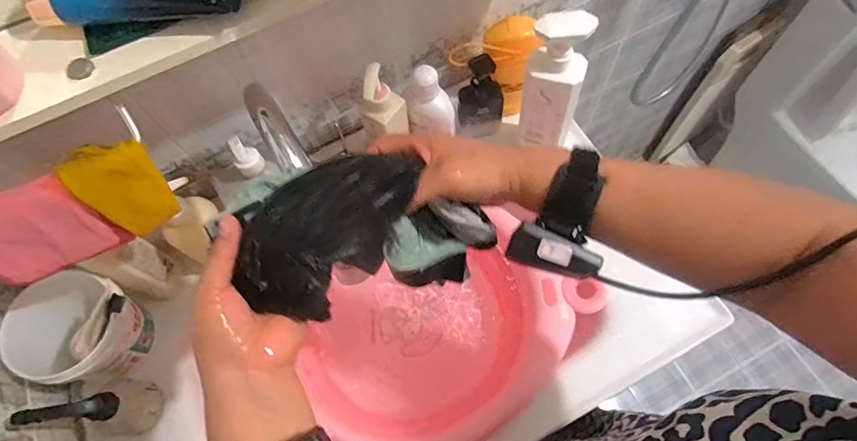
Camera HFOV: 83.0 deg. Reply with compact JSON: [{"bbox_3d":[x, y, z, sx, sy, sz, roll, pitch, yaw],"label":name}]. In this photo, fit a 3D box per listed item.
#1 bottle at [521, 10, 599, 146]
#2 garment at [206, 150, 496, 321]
[{"bbox_3d":[0.160,-0.167,0.629,0.072,0.229,0.043,22,69,11],"label":"bottle"},{"bbox_3d":[-0.050,0.008,0.391,0.182,0.129,0.101,-27,68,-9],"label":"garment"}]

